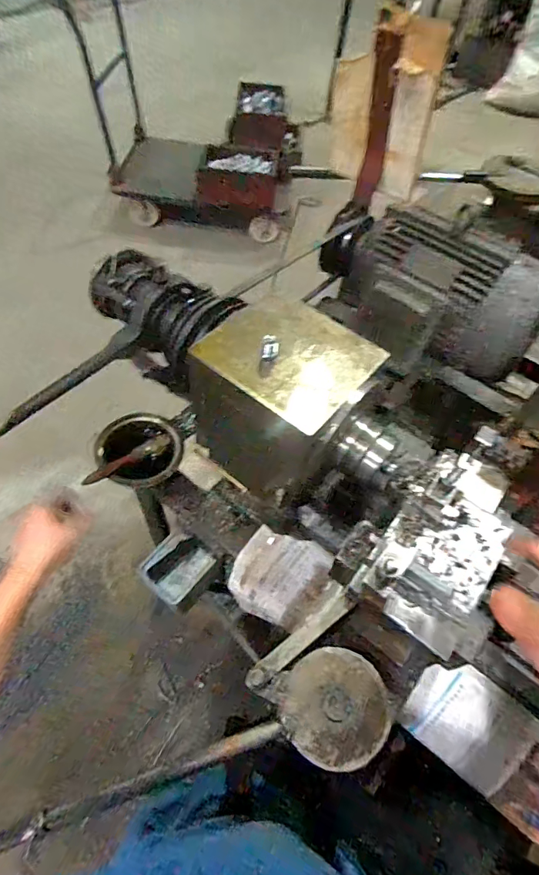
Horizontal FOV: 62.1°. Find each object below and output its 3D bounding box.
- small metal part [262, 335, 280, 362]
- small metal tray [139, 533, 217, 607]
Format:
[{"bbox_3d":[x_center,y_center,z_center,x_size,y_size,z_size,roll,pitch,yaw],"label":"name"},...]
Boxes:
[{"bbox_3d":[0.001,-0.095,0.482,0.018,0.024,0.015,7,55,0],"label":"small metal part"},{"bbox_3d":[-0.146,0.203,0.709,0.088,0.038,0.095,31,58,15],"label":"small metal tray"}]

